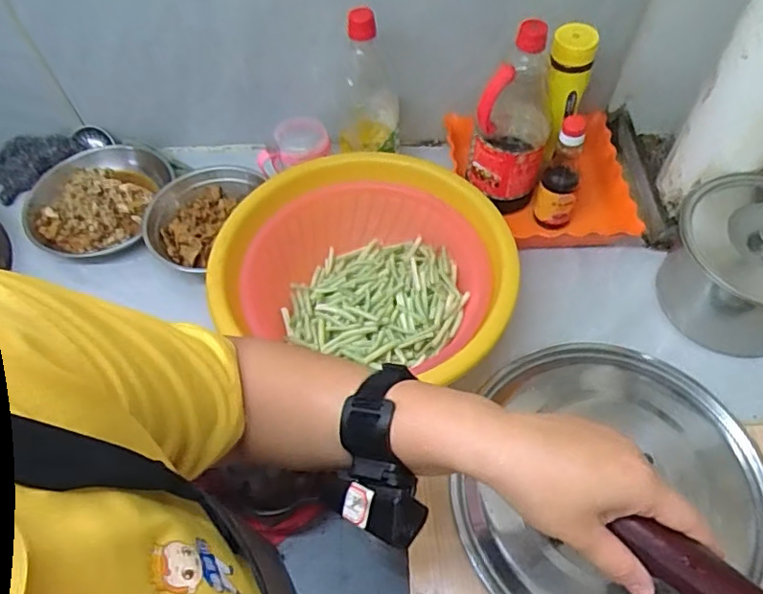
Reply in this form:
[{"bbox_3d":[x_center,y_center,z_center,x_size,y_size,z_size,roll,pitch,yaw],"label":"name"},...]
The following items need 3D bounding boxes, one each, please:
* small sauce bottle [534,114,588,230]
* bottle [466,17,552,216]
[{"bbox_3d":[0.236,-0.157,0.751,0.051,0.152,0.047,16,60,11],"label":"small sauce bottle"},{"bbox_3d":[0.168,-0.220,0.735,0.092,0.232,0.080,11,59,9],"label":"bottle"}]

